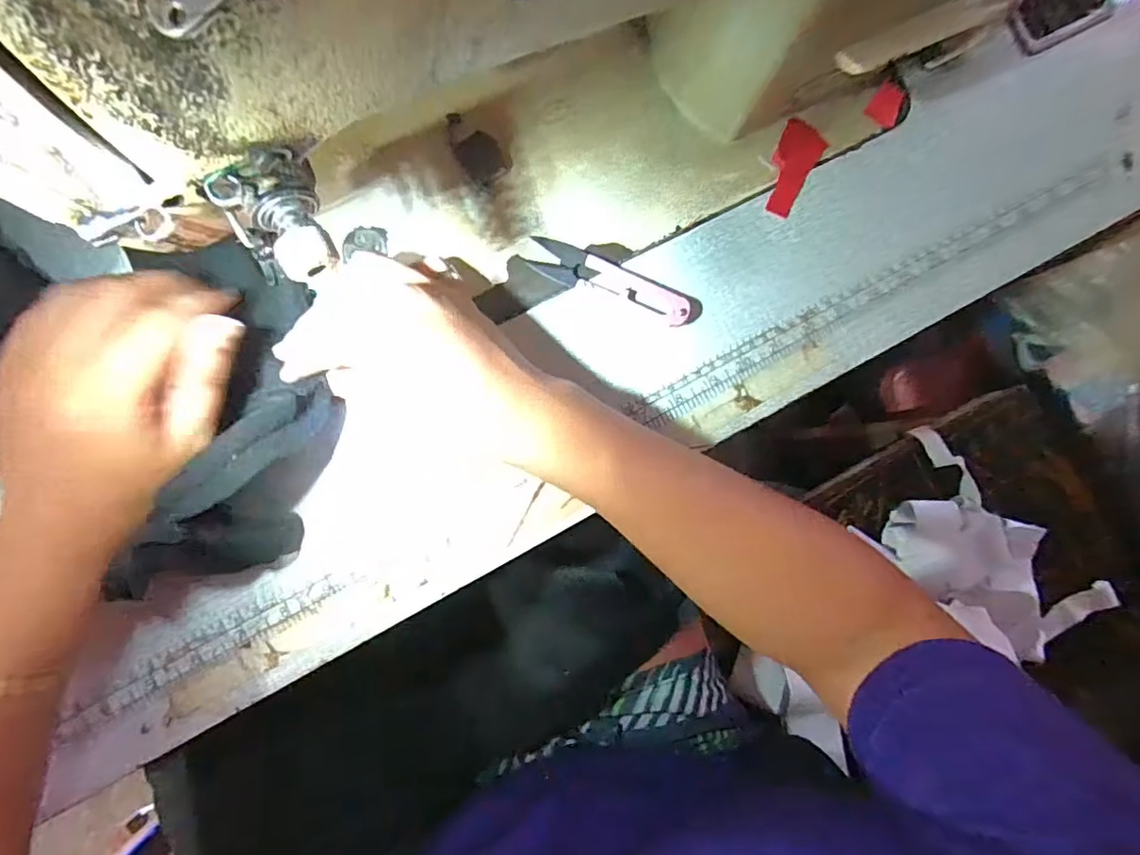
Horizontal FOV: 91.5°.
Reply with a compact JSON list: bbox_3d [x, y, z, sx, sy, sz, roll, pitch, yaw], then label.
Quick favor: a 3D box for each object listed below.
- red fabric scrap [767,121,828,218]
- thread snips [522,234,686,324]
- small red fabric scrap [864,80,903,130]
[{"bbox_3d":[0.142,-0.168,0.358,0.030,0.004,0.062,32,84,-6],"label":"red fabric scrap"},{"bbox_3d":[0.026,-0.089,0.336,0.098,0.010,0.024,21,85,-7],"label":"thread snips"},{"bbox_3d":[0.210,-0.213,0.366,0.021,0.005,0.026,31,84,-6],"label":"small red fabric scrap"}]

